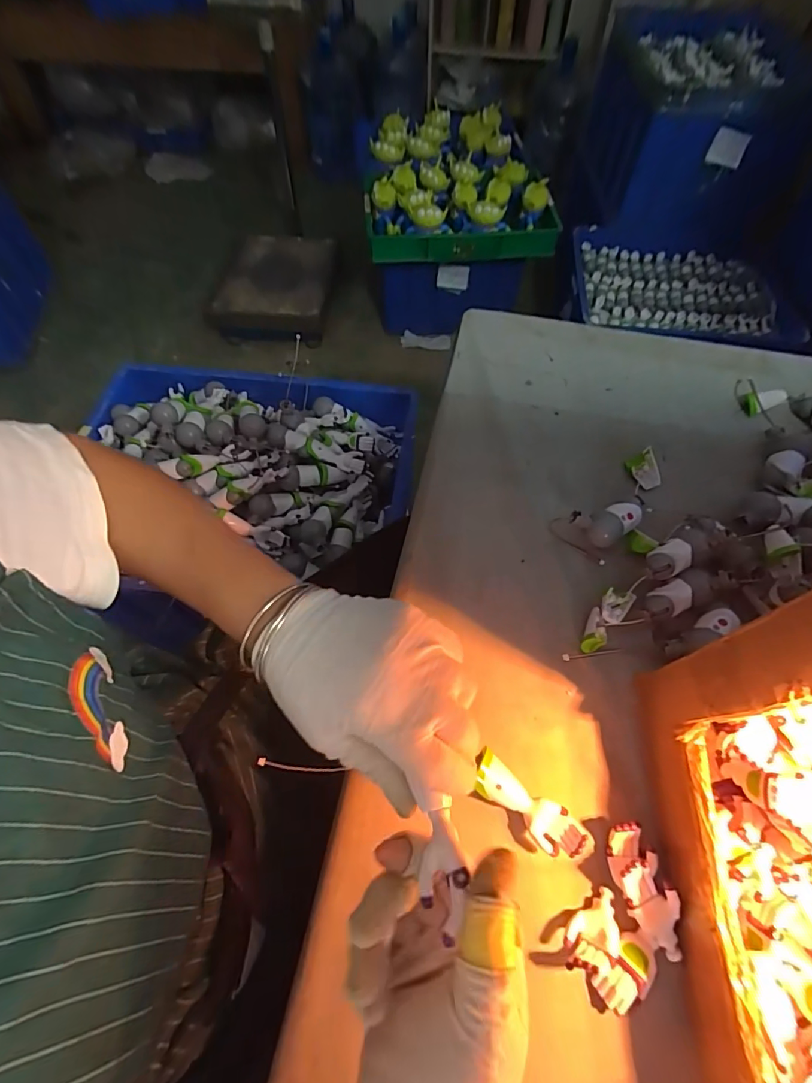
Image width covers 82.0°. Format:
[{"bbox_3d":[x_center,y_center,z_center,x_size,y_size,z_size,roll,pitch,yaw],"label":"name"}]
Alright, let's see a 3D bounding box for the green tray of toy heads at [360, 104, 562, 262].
[{"bbox_3d":[0.131,-1.158,1.480,0.542,0.181,0.710,-6,62,-3],"label":"green tray of toy heads"}]

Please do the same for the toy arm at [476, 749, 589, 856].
[{"bbox_3d":[0.092,0.200,0.352,0.092,0.020,0.030,34,67,17],"label":"toy arm"}]

